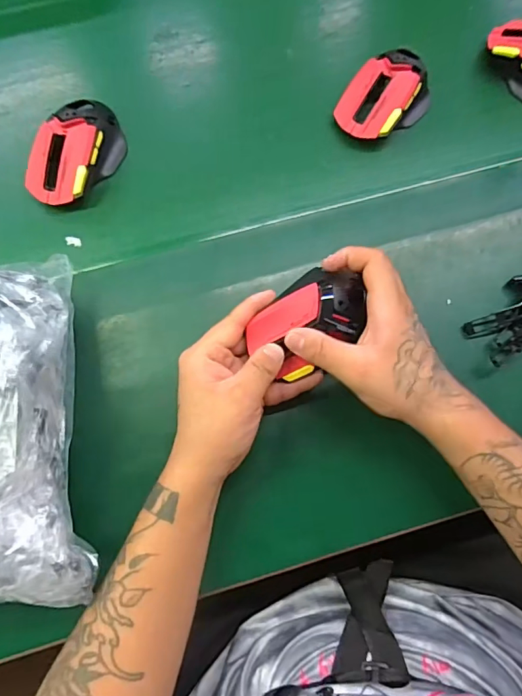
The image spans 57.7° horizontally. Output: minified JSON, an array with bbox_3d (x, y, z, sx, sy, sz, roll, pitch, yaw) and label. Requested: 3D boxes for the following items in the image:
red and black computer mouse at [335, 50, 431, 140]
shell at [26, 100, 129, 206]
[{"bbox_3d":[0.124,-0.249,0.470,0.071,0.031,0.094,40,78,8],"label":"red and black computer mouse"},{"bbox_3d":[-0.176,-0.188,0.456,0.065,0.035,0.112,25,77,4],"label":"shell"}]

